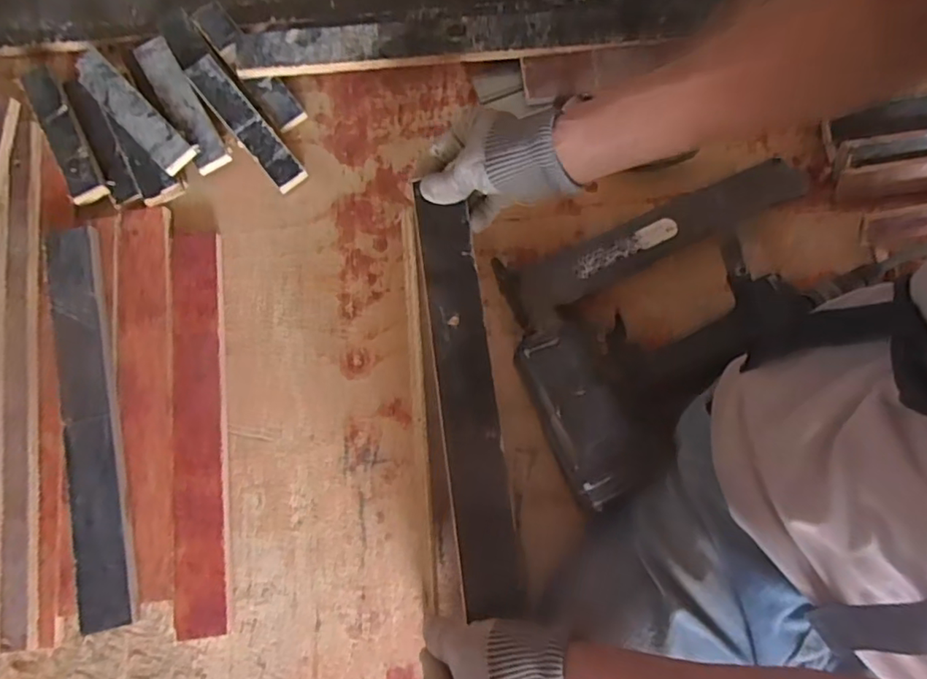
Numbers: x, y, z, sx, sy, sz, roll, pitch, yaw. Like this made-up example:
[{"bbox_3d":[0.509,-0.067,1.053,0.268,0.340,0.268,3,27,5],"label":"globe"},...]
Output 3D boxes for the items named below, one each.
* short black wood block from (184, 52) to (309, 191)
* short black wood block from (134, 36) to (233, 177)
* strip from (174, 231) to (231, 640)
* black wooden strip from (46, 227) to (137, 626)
[{"bbox_3d":[-0.225,-0.224,0.601,0.035,0.009,0.162,-40,87,0],"label":"short black wood block"},{"bbox_3d":[-0.297,-0.250,0.608,0.038,0.018,0.165,-30,76,-4],"label":"short black wood block"},{"bbox_3d":[-0.246,0.076,0.545,0.046,0.014,0.367,-6,76,-6],"label":"strip"},{"bbox_3d":[-0.345,0.071,0.540,0.047,0.014,0.365,-10,78,-17],"label":"black wooden strip"}]

